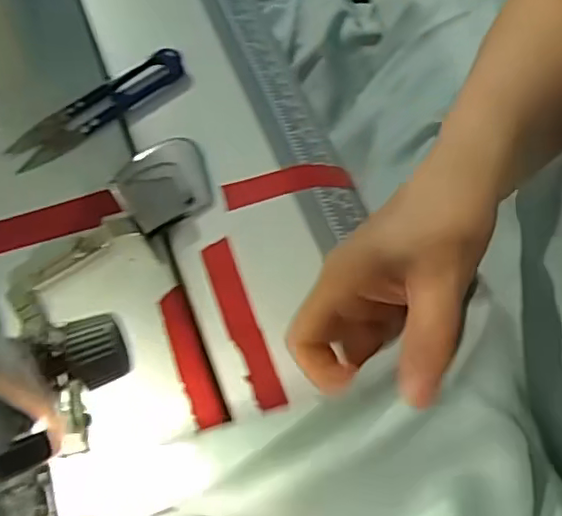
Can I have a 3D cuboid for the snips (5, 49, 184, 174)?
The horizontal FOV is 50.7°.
[{"bbox_3d":[-0.113,-0.095,0.367,0.118,0.006,0.029,-37,70,-14],"label":"snips"}]

